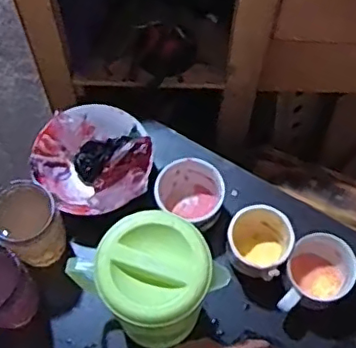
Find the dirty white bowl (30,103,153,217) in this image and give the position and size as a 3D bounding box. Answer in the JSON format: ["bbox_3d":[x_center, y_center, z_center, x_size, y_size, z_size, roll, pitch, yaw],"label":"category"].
[{"bbox_3d":[-0.108,-0.015,0.767,0.146,0.075,0.155,-1,66,2],"label":"dirty white bowl"}]

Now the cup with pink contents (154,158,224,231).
[{"bbox_3d":[0.019,0.029,0.757,0.083,0.069,0.077,-1,66,2],"label":"cup with pink contents"}]

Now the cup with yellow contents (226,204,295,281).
[{"bbox_3d":[0.103,0.083,0.724,0.075,0.073,0.082,-1,66,2],"label":"cup with yellow contents"}]

